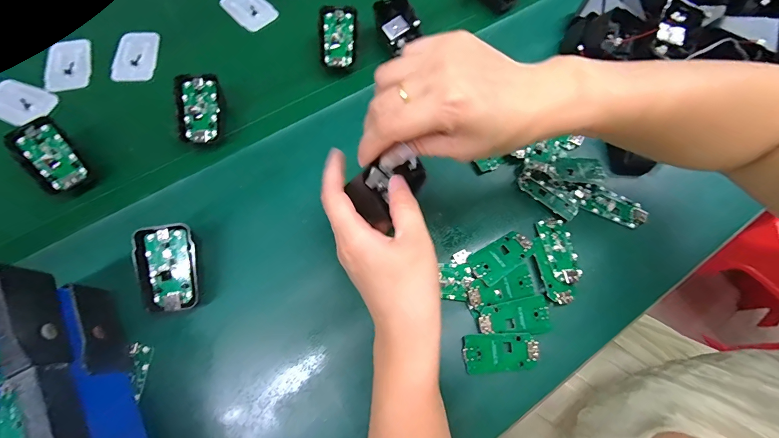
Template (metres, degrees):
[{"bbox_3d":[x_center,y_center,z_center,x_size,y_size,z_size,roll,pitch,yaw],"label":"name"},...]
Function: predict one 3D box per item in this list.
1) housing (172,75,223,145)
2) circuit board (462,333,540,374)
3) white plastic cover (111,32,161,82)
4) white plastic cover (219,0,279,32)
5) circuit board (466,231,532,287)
[{"bbox_3d":[-0.190,-0.110,0.338,0.042,0.010,0.068,-10,88,-8],"label":"housing"},{"bbox_3d":[0.095,0.114,0.287,0.063,0.005,0.029,-1,70,-3],"label":"circuit board"},{"bbox_3d":[-0.290,-0.187,0.385,0.043,0.007,0.065,-5,71,-5],"label":"white plastic cover"},{"bbox_3d":[-0.174,-0.261,0.416,0.063,0.006,0.045,44,74,12],"label":"white plastic cover"},{"bbox_3d":[0.103,0.034,0.310,0.062,0.009,0.031,-31,75,-13],"label":"circuit board"}]

